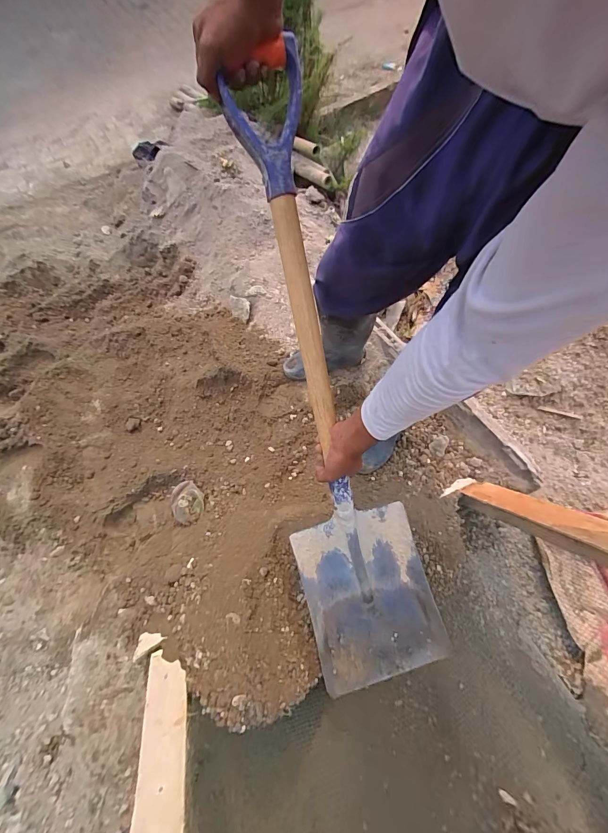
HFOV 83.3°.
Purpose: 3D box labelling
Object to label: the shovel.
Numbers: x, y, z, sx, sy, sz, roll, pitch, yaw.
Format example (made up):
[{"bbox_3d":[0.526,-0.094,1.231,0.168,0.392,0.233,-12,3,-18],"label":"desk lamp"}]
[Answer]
[{"bbox_3d":[0.058,0.018,0.541,0.226,0.121,0.952,-12,108,-4],"label":"shovel"}]

